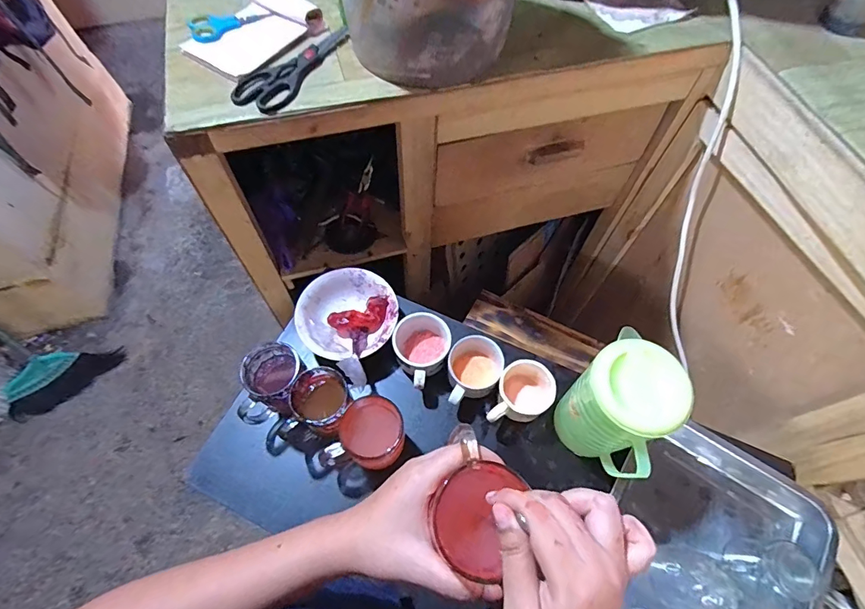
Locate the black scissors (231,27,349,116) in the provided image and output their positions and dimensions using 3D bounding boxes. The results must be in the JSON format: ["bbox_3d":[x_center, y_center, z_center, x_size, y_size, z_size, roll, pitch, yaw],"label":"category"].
[{"bbox_3d":[-0.185,-0.325,0.584,0.078,0.009,0.196,23,65,12],"label":"black scissors"}]

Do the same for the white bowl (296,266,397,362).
[{"bbox_3d":[-0.131,0.016,0.702,0.147,0.053,0.149,0,63,1],"label":"white bowl"}]

